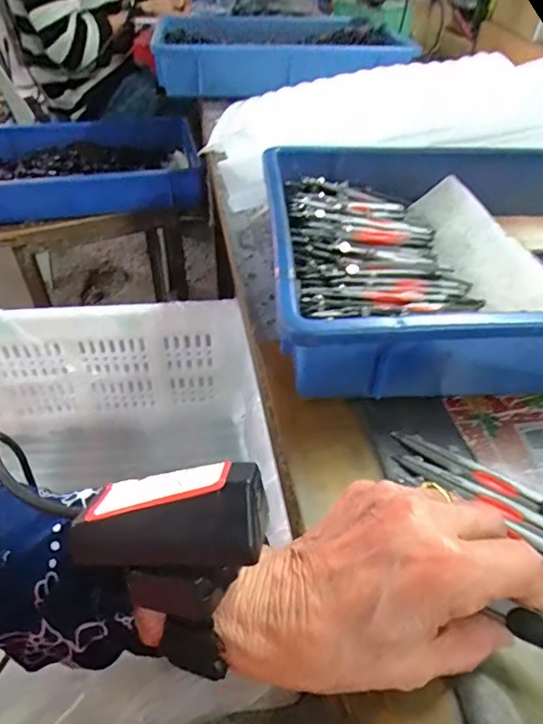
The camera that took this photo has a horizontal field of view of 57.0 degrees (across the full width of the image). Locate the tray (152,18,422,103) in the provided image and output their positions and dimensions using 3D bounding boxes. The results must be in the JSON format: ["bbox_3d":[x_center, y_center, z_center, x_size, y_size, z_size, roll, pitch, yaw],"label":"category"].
[{"bbox_3d":[0.011,-0.544,0.868,0.441,0.077,0.280,-14,46,-15],"label":"tray"}]

